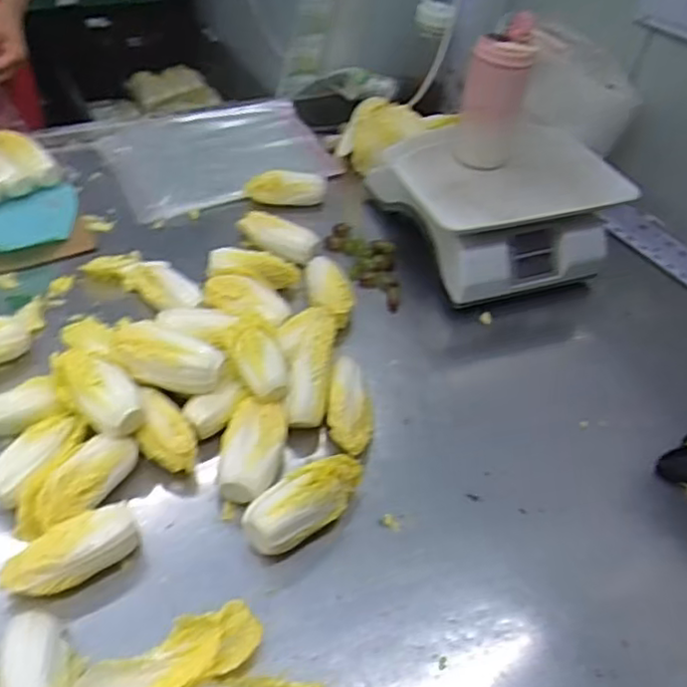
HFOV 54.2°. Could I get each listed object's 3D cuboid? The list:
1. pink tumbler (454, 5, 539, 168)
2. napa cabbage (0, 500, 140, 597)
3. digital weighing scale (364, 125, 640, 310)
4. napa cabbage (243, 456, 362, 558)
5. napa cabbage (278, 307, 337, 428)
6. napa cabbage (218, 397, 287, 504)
[{"bbox_3d":[0.194,-0.318,0.865,0.075,0.184,0.064,19,45,10],"label":"pink tumbler"},{"bbox_3d":[-0.228,0.180,0.567,0.109,0.048,0.049,-26,54,-29],"label":"napa cabbage"},{"bbox_3d":[0.205,-0.198,0.939,0.274,0.132,0.284,-13,49,-21],"label":"digital weighing scale"},{"bbox_3d":[-0.036,0.146,0.621,0.122,0.056,0.056,-29,56,-31],"label":"napa cabbage"},{"bbox_3d":[-0.040,0.010,0.735,0.059,0.047,0.159,2,46,-6],"label":"napa cabbage"},{"bbox_3d":[-0.090,0.109,0.663,0.058,0.049,0.109,7,45,-1],"label":"napa cabbage"}]

